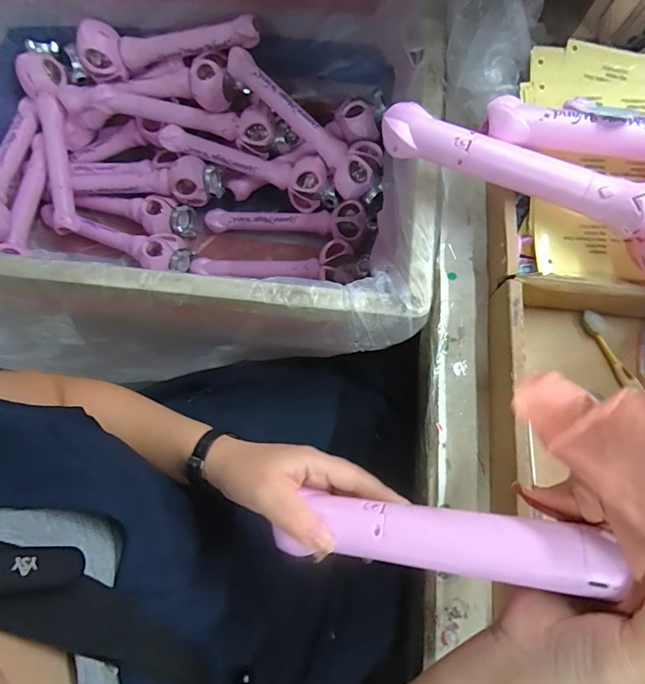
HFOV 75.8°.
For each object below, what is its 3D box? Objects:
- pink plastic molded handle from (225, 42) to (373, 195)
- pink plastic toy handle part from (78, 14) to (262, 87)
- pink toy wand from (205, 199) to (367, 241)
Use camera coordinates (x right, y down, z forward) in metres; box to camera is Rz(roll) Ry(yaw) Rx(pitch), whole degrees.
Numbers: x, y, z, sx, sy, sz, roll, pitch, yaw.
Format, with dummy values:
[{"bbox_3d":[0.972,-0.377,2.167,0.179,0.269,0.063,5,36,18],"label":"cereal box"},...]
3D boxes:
[{"bbox_3d":[-0.045,-0.398,0.776,0.332,0.085,0.061,40,76,-15],"label":"pink plastic molded handle"},{"bbox_3d":[-0.278,-0.535,0.749,0.320,0.096,0.053,-4,73,-1],"label":"pink plastic toy handle part"},{"bbox_3d":[-0.078,-0.242,0.844,0.327,0.055,0.062,2,73,1],"label":"pink toy wand"}]

